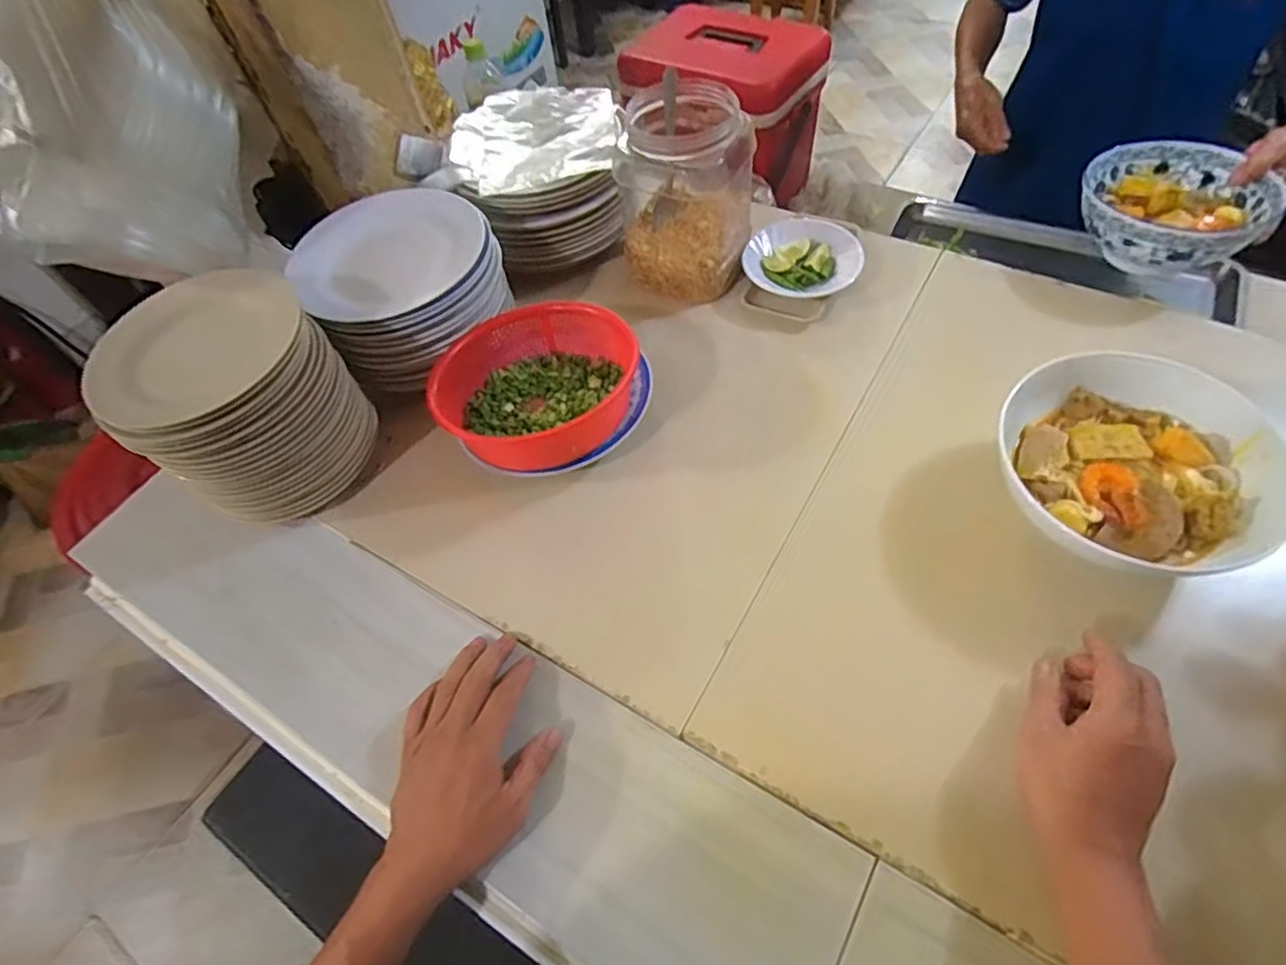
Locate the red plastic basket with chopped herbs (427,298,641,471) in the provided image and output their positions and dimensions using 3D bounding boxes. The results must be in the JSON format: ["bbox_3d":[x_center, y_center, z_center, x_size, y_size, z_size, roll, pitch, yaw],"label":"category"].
[{"bbox_3d":[-0.098,-0.086,0.638,0.189,0.092,0.184,1,57,8],"label":"red plastic basket with chopped herbs"}]

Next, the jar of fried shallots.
[{"bbox_3d":[0.045,-0.316,0.711,0.137,0.173,0.163,-3,56,5],"label":"jar of fried shallots"}]

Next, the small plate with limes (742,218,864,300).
[{"bbox_3d":[0.177,-0.250,0.733,0.121,0.029,0.107,10,59,14],"label":"small plate with limes"}]

